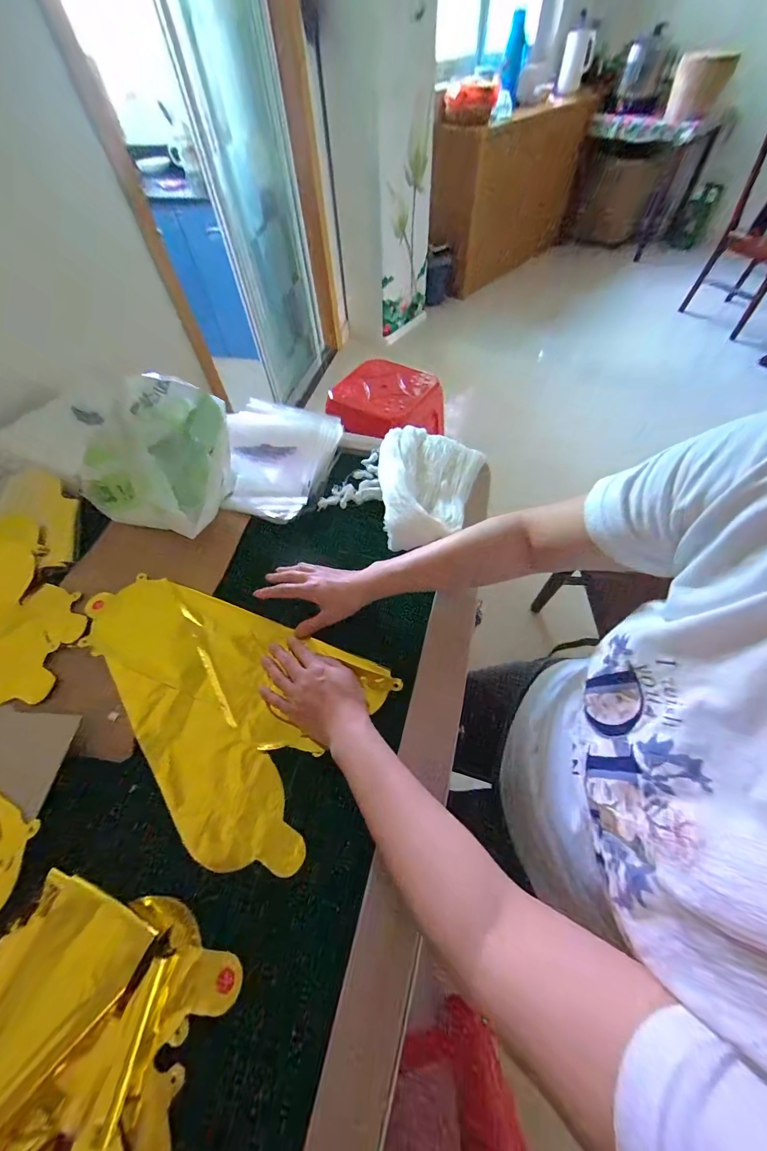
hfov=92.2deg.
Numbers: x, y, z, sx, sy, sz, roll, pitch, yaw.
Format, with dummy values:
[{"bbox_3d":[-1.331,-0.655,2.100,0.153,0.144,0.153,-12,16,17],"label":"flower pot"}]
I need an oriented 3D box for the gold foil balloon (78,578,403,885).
[{"bbox_3d":[-0.226,0.139,0.456,0.409,0.013,0.240,23,63,15],"label":"gold foil balloon"}]

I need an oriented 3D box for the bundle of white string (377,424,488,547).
[{"bbox_3d":[0.073,-0.163,0.610,0.176,0.052,0.274,8,57,9],"label":"bundle of white string"}]

